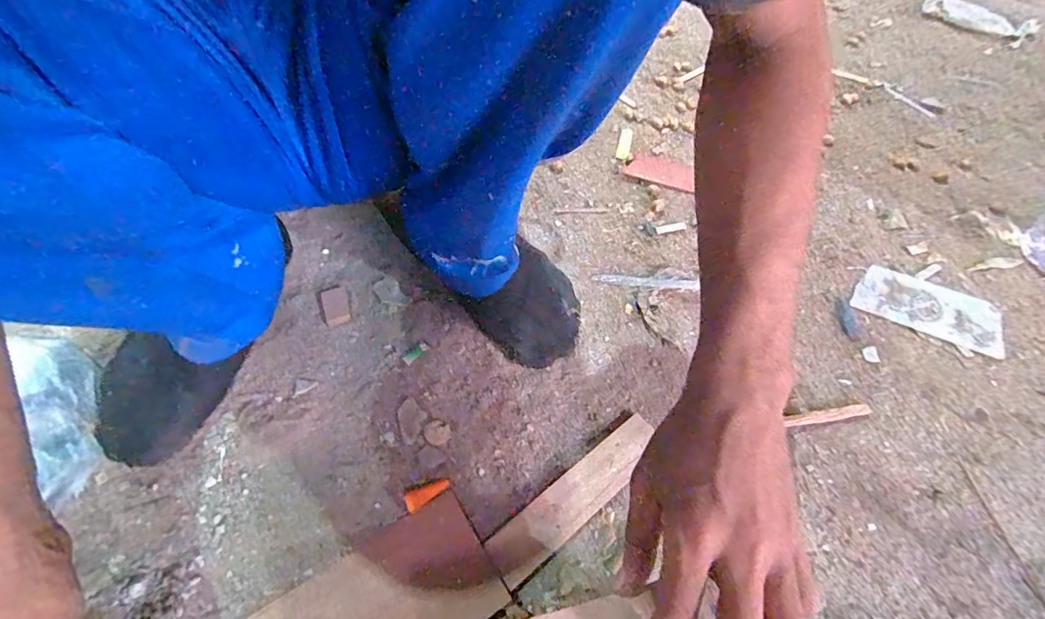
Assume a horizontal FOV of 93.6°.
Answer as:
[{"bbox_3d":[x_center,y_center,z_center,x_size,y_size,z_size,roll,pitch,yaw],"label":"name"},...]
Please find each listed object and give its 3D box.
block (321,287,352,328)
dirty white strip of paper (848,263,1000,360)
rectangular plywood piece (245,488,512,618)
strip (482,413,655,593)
[{"bbox_3d":[-0.175,-0.002,0.460,0.022,0.008,0.040,-16,58,-14],"label":"block"},{"bbox_3d":[0.412,-0.004,0.499,0.134,0.004,0.068,23,57,12],"label":"dirty white strip of paper"},{"bbox_3d":[-0.096,0.200,0.326,0.153,0.004,0.088,-29,57,-19],"label":"rectangular plywood piece"},{"bbox_3d":[0.043,0.140,0.373,0.159,0.008,0.036,-33,64,-24],"label":"strip"}]

